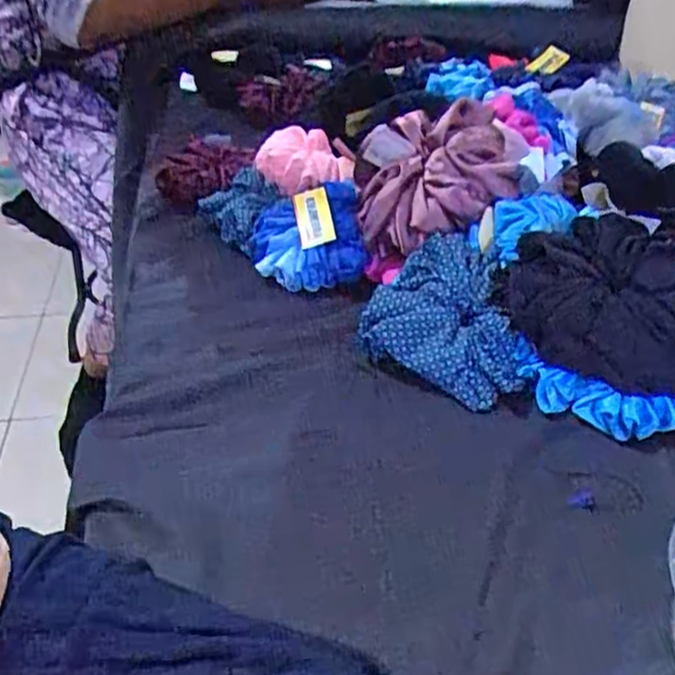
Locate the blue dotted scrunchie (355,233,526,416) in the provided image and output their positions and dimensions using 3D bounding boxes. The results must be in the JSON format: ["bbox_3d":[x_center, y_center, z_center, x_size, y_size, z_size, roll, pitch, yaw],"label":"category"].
[{"bbox_3d":[0.090,-0.017,0.527,0.118,0.061,0.113,21,41,24],"label":"blue dotted scrunchie"}]

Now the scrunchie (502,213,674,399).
[{"bbox_3d":[0.190,-0.022,0.499,0.128,0.035,0.133,-14,79,12],"label":"scrunchie"}]

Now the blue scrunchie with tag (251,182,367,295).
[{"bbox_3d":[-0.028,-0.091,0.626,0.092,0.062,0.087,-5,37,-9],"label":"blue scrunchie with tag"}]

